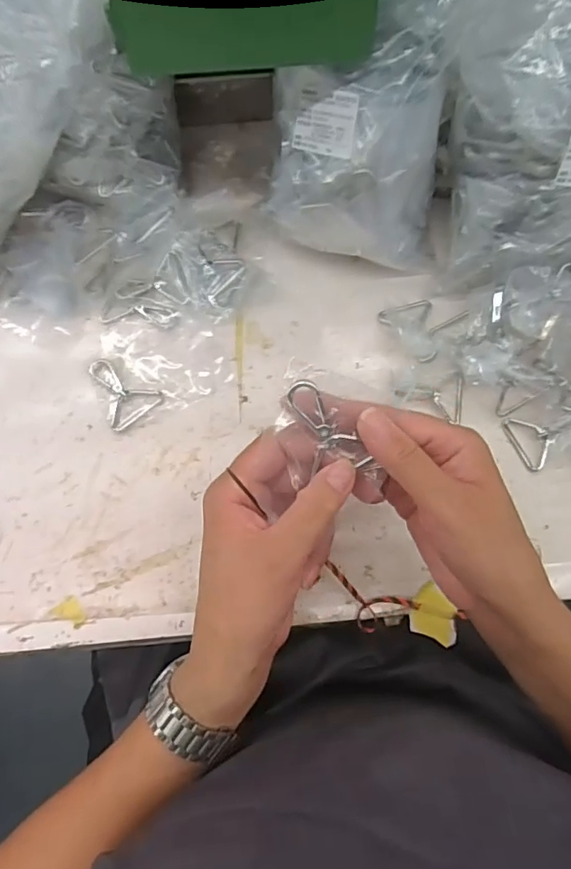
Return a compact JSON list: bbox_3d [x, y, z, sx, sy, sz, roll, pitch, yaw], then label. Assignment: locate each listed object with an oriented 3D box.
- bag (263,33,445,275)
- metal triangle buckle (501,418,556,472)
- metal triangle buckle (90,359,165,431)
[{"bbox_3d":[0.060,-0.204,0.405,0.144,0.150,0.082,19,75,4],"label":"bag"},{"bbox_3d":[0.198,0.005,0.416,0.029,0.005,0.046,-30,74,19],"label":"metal triangle buckle"},{"bbox_3d":[-0.135,-0.039,0.426,0.048,0.010,0.059,-34,78,-10],"label":"metal triangle buckle"}]

